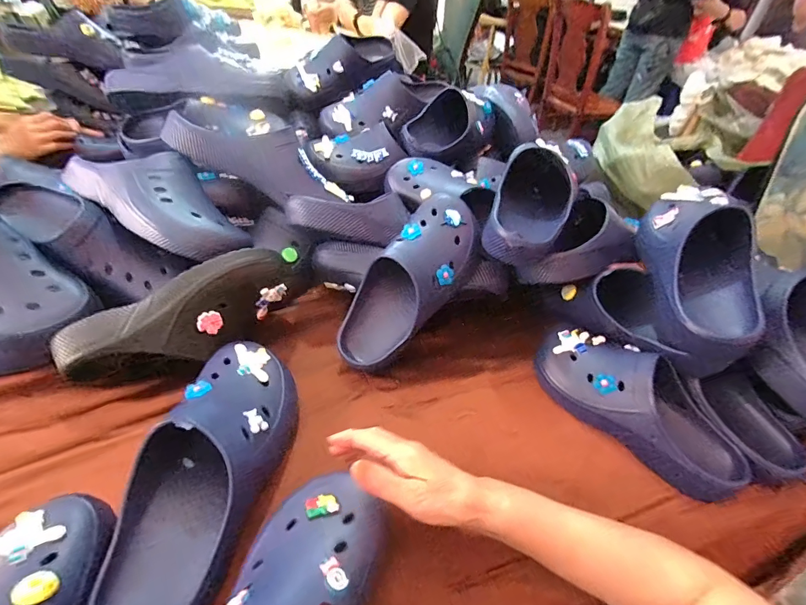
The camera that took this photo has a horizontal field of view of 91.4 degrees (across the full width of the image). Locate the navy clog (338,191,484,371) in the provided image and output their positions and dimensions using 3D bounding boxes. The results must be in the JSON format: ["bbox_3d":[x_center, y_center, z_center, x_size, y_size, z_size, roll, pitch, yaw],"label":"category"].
[{"bbox_3d":[0.006,-0.032,0.499,0.098,0.086,0.251,34,86,25],"label":"navy clog"}]

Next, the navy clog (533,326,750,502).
[{"bbox_3d":[0.284,0.109,0.481,0.096,0.085,0.248,-29,55,-32],"label":"navy clog"}]

